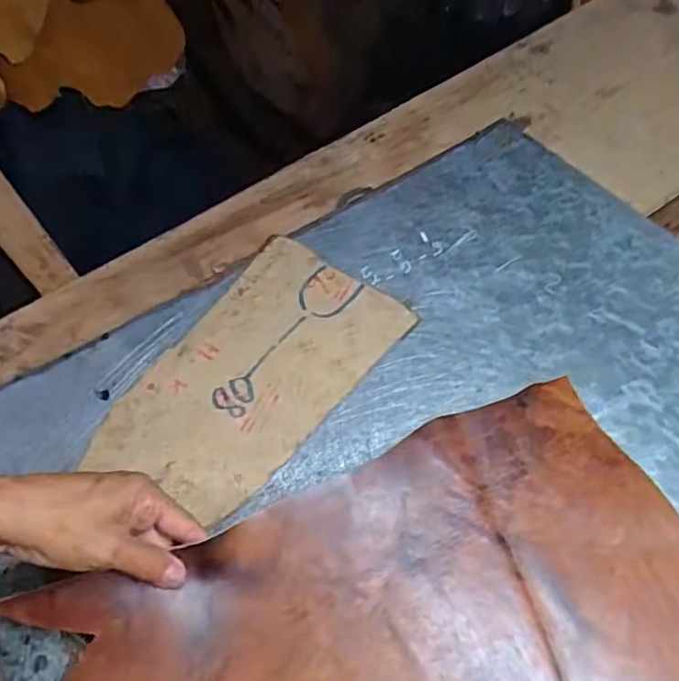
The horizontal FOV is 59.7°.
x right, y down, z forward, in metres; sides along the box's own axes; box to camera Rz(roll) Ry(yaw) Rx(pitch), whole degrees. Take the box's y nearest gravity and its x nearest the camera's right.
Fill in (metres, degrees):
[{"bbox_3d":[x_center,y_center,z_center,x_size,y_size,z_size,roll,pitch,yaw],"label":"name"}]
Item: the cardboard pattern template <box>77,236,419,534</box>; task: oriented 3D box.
[{"bbox_3d":[-0.070,0.028,0.493,0.150,0.007,0.245,31,66,20],"label":"cardboard pattern template"}]

